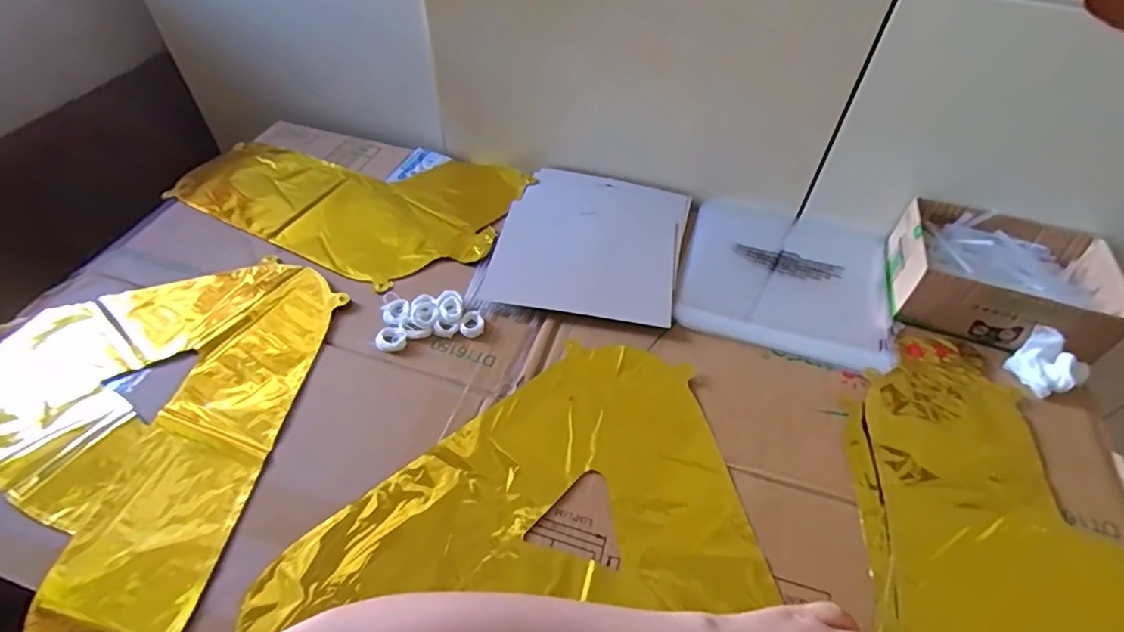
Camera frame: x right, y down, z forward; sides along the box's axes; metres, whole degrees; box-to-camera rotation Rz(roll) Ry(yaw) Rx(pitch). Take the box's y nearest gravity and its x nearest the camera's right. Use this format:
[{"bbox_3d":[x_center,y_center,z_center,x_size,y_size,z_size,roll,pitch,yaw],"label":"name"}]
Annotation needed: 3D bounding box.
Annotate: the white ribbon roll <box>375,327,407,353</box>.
[{"bbox_3d":[-0.159,0.022,0.523,0.028,0.006,0.025,4,50,0],"label":"white ribbon roll"}]

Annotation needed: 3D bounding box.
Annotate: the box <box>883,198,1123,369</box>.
[{"bbox_3d":[0.447,-0.039,0.575,0.190,0.064,0.147,16,51,10],"label":"box"}]

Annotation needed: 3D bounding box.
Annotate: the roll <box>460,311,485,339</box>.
[{"bbox_3d":[-0.086,0.007,0.539,0.022,0.006,0.029,4,50,0],"label":"roll"}]

